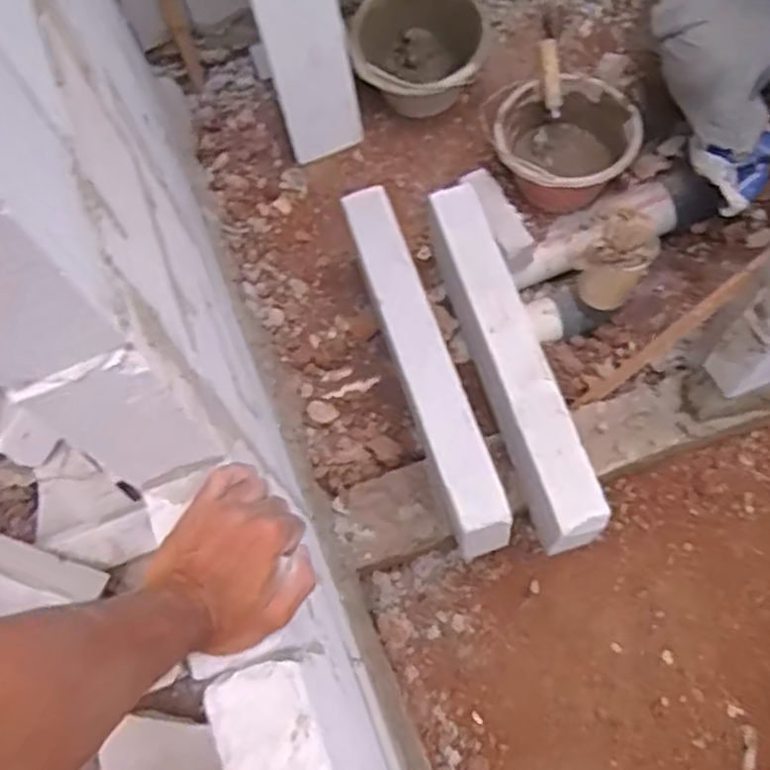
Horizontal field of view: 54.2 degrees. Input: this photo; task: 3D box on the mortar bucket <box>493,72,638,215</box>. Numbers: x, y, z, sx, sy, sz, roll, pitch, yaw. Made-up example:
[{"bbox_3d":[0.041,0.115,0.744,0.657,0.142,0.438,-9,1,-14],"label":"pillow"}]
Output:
[{"bbox_3d":[0.319,-0.432,1.366,0.238,0.121,0.213,-6,68,1],"label":"mortar bucket"}]

